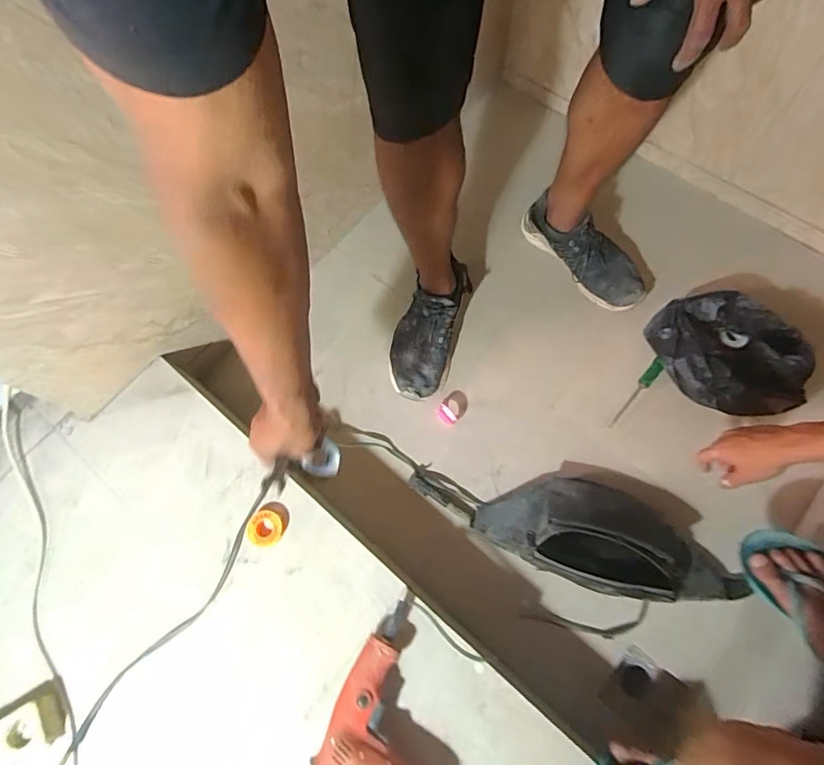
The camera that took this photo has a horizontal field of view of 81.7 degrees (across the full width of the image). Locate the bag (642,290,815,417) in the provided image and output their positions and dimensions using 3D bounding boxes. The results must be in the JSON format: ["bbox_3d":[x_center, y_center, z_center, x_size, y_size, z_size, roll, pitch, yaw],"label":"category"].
[{"bbox_3d":[0.575,-0.056,0.871,0.195,0.104,0.255,-24,72,-6],"label":"bag"}]

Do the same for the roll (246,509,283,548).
[{"bbox_3d":[-0.223,0.222,0.726,0.054,0.023,0.054,0,70,1],"label":"roll"}]

